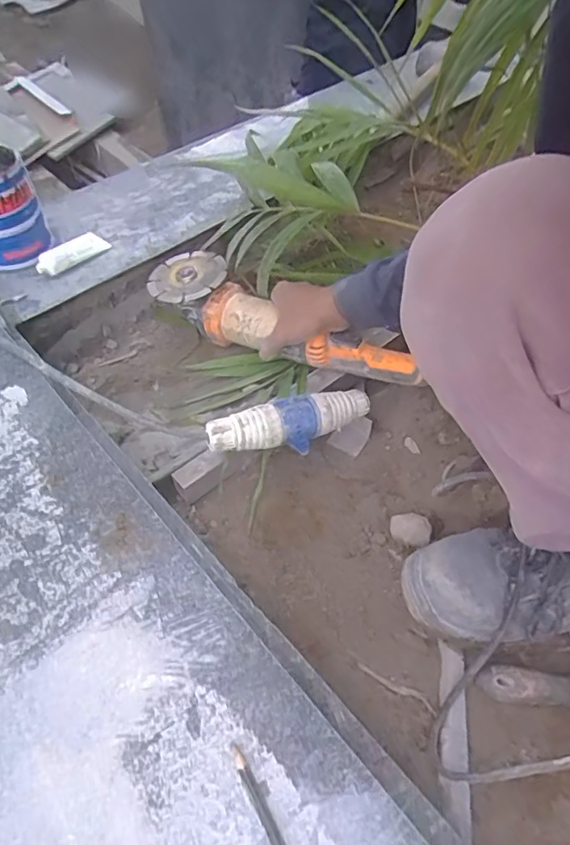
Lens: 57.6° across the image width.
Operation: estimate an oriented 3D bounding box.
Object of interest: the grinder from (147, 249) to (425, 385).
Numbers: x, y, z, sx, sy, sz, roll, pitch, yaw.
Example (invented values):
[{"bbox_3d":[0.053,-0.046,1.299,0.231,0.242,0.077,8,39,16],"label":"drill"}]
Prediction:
[{"bbox_3d":[-0.013,-0.126,0.662,0.371,0.075,0.097,26,59,21],"label":"grinder"}]

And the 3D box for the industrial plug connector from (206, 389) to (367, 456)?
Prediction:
[{"bbox_3d":[0.009,-0.001,0.582,0.198,0.051,0.044,-12,56,-24],"label":"industrial plug connector"}]

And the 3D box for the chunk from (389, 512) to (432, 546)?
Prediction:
[{"bbox_3d":[0.142,0.119,0.585,0.044,0.021,0.037,18,57,13],"label":"chunk"}]

